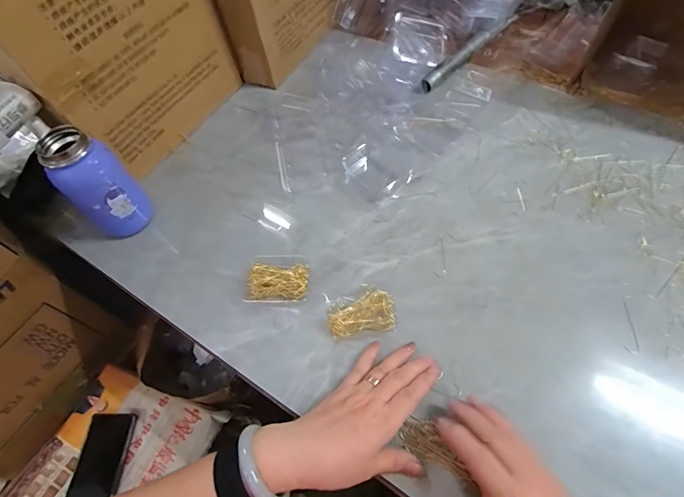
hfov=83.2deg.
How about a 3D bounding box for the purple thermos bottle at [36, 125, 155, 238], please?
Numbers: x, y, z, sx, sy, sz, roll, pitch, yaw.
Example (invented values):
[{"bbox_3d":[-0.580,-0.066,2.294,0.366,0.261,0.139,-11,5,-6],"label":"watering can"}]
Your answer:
[{"bbox_3d":[-0.302,-0.077,0.485,0.073,0.141,0.063,-39,61,-17],"label":"purple thermos bottle"}]

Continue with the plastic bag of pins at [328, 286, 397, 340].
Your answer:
[{"bbox_3d":[0.021,0.071,0.428,0.072,0.014,0.049,-8,57,2],"label":"plastic bag of pins"}]

